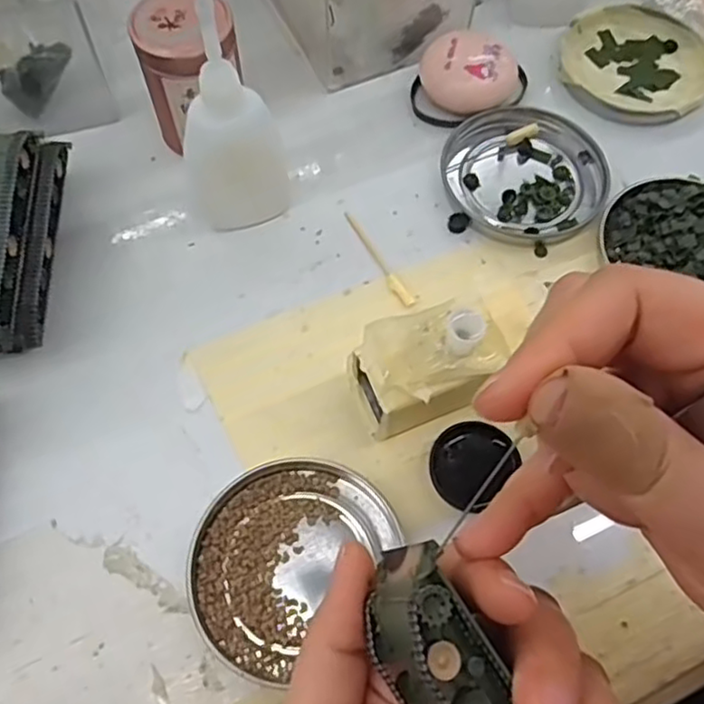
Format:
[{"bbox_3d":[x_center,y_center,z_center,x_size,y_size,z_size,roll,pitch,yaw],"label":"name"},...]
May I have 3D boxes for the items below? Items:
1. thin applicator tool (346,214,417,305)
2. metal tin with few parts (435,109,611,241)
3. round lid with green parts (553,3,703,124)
[{"bbox_3d":[0.012,-0.044,0.317,0.006,0.004,0.058,-27,68,-13],"label":"thin applicator tool"},{"bbox_3d":[0.086,-0.089,0.336,0.073,0.010,0.074,0,65,-1],"label":"metal tin with few parts"},{"bbox_3d":[0.152,-0.155,0.368,0.079,0.012,0.078,0,65,-1],"label":"round lid with green parts"}]

